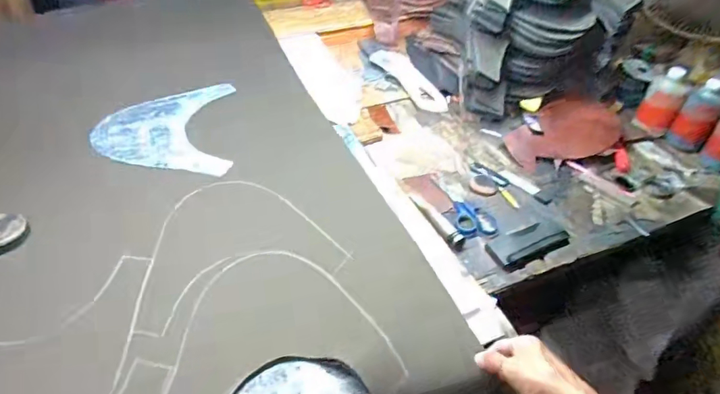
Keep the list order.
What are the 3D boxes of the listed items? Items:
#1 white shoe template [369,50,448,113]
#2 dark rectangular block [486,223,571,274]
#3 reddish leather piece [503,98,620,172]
[{"bbox_3d":[0.129,-0.301,1.207,0.080,0.008,0.269,-27,58,-17],"label":"white shoe template"},{"bbox_3d":[0.286,0.081,0.807,0.143,0.009,0.062,-19,49,-21],"label":"dark rectangular block"},{"bbox_3d":[0.460,-0.150,1.072,0.290,0.037,0.169,-16,63,-10],"label":"reddish leather piece"}]

